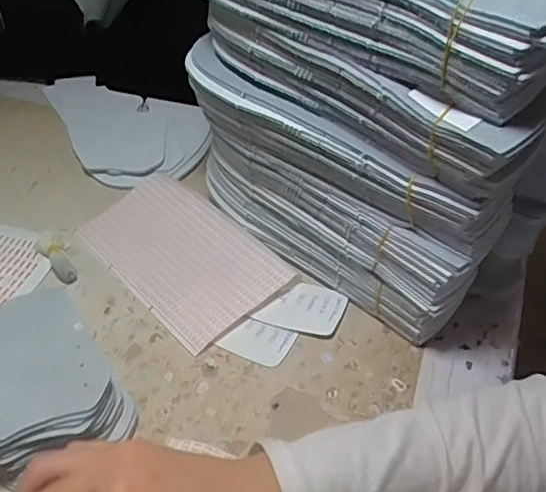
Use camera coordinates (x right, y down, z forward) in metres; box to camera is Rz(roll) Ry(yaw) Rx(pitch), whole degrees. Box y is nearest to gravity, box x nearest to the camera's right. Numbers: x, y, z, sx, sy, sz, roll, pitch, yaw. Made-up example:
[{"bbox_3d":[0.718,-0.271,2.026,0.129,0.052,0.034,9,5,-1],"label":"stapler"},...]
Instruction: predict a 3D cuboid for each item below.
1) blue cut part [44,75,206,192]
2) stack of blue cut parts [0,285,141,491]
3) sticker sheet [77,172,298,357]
[{"bbox_3d":[-0.176,-0.155,0.690,0.141,0.016,0.311,-24,45,-15],"label":"blue cut part"},{"bbox_3d":[-0.166,0.099,0.404,0.097,0.047,0.125,-31,50,-27],"label":"stack of blue cut parts"},{"bbox_3d":[-0.086,0.001,0.520,0.110,0.017,0.205,-32,51,-28],"label":"sticker sheet"}]

